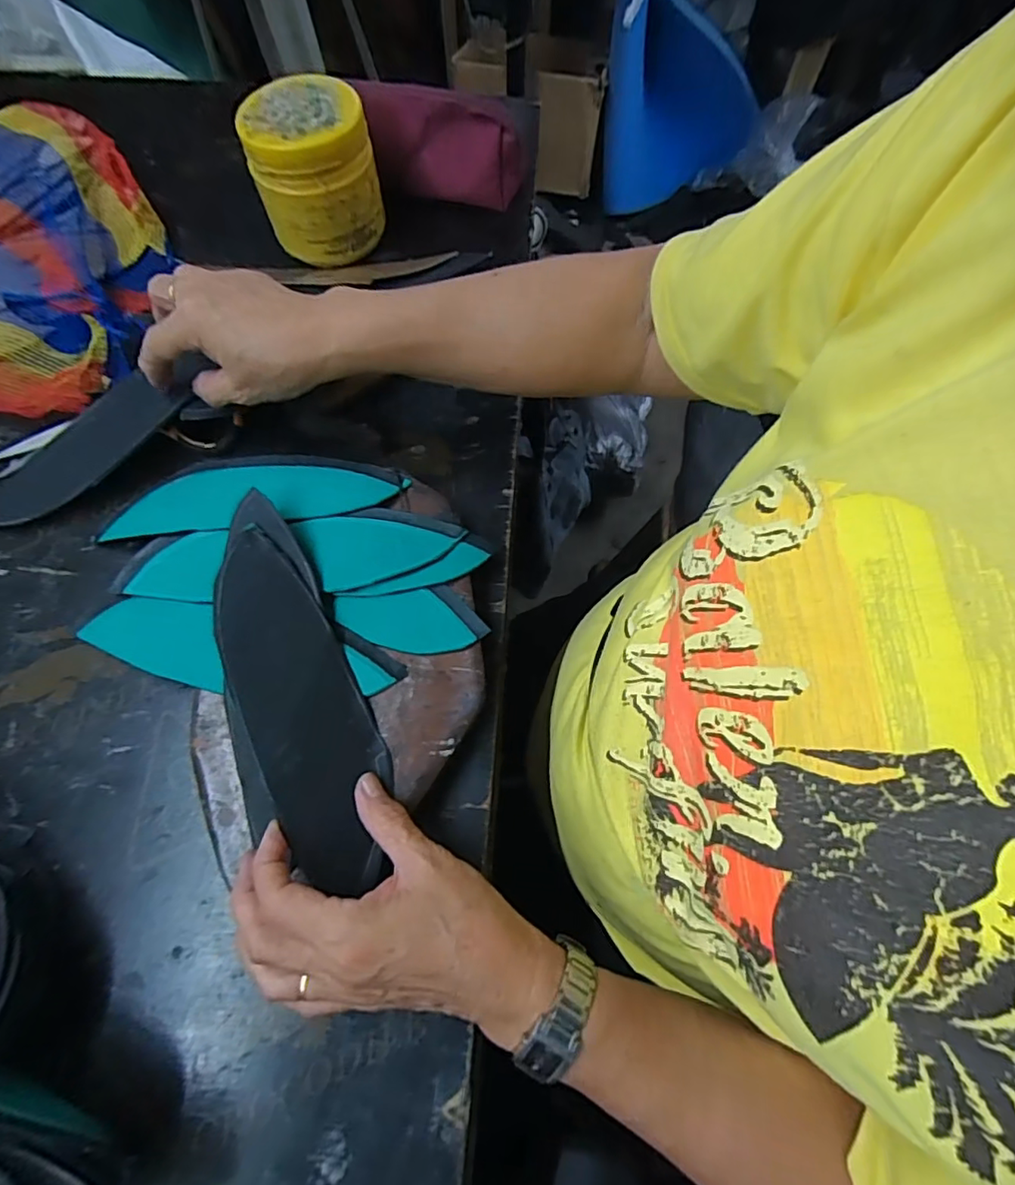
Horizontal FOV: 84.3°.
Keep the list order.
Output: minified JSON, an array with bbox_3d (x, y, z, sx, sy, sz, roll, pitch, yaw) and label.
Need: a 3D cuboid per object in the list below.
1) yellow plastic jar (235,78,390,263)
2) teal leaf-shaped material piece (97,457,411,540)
[{"bbox_3d":[-0.154,-0.337,0.453,0.093,0.092,0.087,0,70,0],"label":"yellow plastic jar"},{"bbox_3d":[-0.178,-0.067,0.393,0.207,0.029,0.063,1,70,0],"label":"teal leaf-shaped material piece"}]

